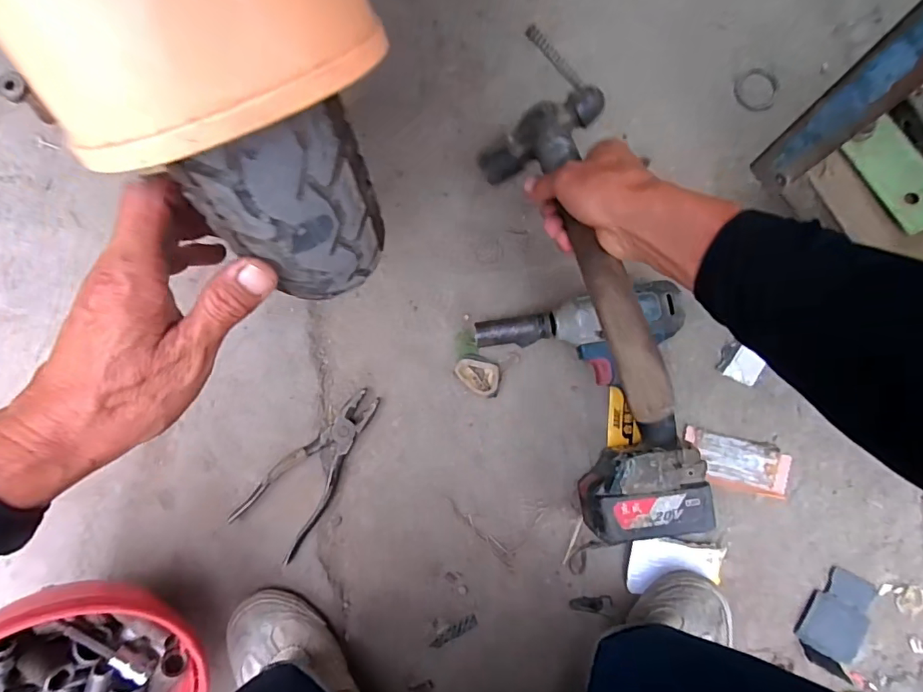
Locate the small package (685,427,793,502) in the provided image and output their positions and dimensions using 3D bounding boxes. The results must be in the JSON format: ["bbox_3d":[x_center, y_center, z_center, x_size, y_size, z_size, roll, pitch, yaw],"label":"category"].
[{"bbox_3d":[0.295,0.125,0.510,0.112,0.008,0.053,14,86,1],"label":"small package"}]

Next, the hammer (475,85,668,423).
[{"bbox_3d":[0.108,-0.105,0.396,0.104,0.036,0.330,-35,57,21],"label":"hammer"}]

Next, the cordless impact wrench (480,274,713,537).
[{"bbox_3d":[0.135,0.067,0.485,0.194,0.083,0.231,-10,86,-1],"label":"cordless impact wrench"}]

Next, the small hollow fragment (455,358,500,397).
[{"bbox_3d":[0.017,0.033,0.519,0.049,0.016,0.036,14,86,1],"label":"small hollow fragment"}]

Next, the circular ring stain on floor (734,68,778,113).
[{"bbox_3d":[0.332,-0.289,0.541,0.043,0.004,0.051,-8,84,15],"label":"circular ring stain on floor"}]

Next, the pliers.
[{"bbox_3d":[-0.155,0.132,0.519,0.076,0.018,0.189,39,86,2],"label":"pliers"}]

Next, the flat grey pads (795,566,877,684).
[{"bbox_3d":[0.393,0.286,0.500,0.064,0.014,0.098,27,86,2],"label":"flat grey pads"}]

